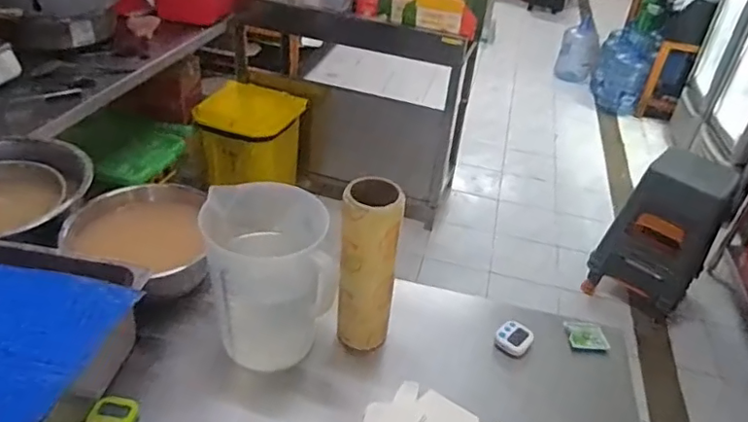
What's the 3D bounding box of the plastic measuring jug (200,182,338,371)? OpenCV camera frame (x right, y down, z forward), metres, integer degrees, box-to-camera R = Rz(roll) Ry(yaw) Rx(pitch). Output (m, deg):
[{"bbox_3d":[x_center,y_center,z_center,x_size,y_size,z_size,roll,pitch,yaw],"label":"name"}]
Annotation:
[{"bbox_3d":[-0.173,0.109,0.941,0.183,0.264,0.159,-9,38,-19],"label":"plastic measuring jug"}]

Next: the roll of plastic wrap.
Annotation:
[{"bbox_3d":[-0.010,0.096,0.936,0.088,0.298,0.091,2,36,-5],"label":"roll of plastic wrap"}]

